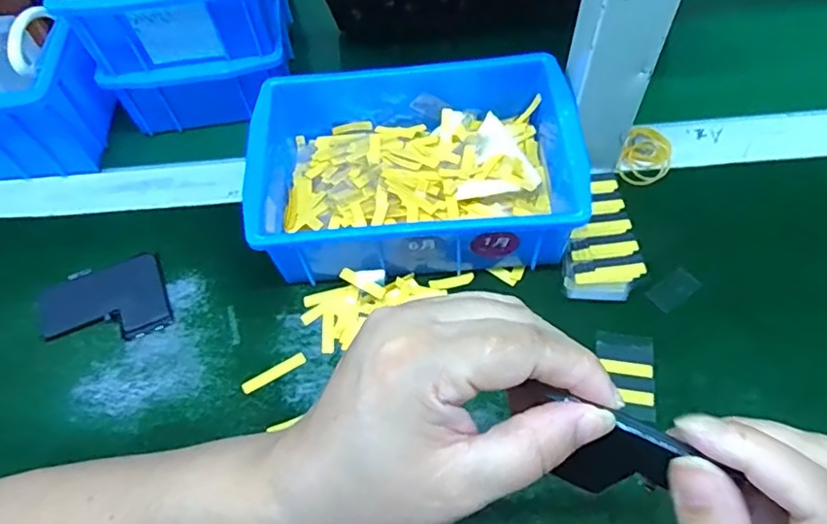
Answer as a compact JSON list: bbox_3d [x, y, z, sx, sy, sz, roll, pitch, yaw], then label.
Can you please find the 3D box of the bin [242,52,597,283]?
[{"bbox_3d":[0.001,-0.059,0.384,0.197,0.067,0.135,-5,59,0],"label":"bin"}]

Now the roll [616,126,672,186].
[{"bbox_3d":[0.166,-0.075,0.416,0.034,0.008,0.051,18,62,13],"label":"roll"}]

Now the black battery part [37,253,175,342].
[{"bbox_3d":[-0.202,0.028,0.378,0.082,0.005,0.058,-19,60,-8],"label":"black battery part"}]

